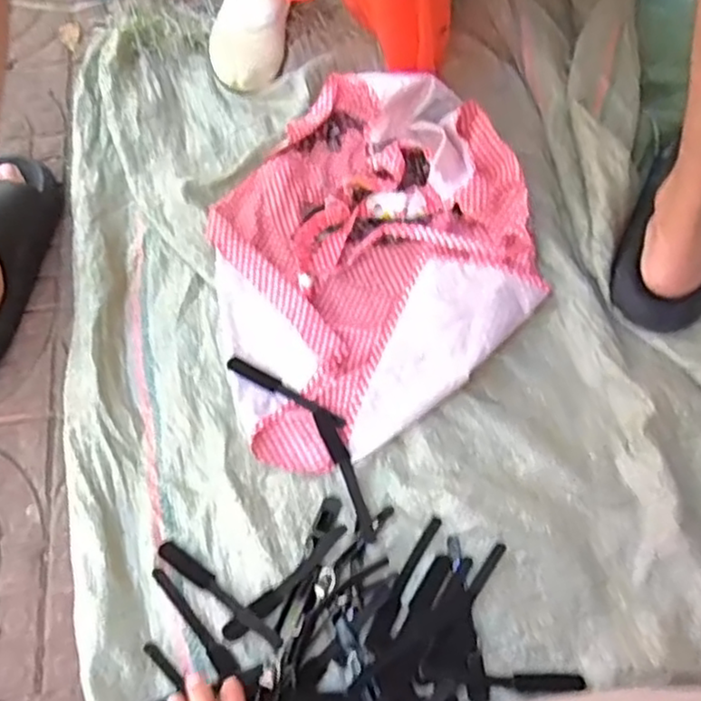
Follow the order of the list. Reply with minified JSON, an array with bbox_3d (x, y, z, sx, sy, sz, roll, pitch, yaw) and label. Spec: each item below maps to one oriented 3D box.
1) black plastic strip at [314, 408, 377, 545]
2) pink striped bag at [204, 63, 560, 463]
[{"bbox_3d":[-0.004,0.109,0.623,0.017,0.021,0.128,-20,62,-11],"label":"black plastic strip"},{"bbox_3d":[0.018,-0.126,0.722,0.329,0.079,0.433,-13,63,-9],"label":"pink striped bag"}]

